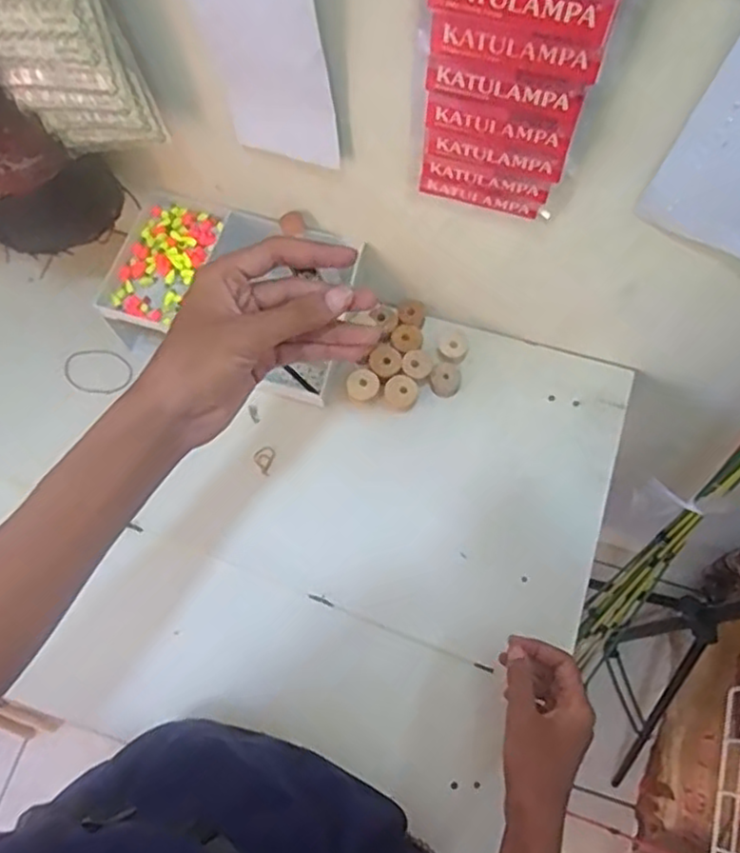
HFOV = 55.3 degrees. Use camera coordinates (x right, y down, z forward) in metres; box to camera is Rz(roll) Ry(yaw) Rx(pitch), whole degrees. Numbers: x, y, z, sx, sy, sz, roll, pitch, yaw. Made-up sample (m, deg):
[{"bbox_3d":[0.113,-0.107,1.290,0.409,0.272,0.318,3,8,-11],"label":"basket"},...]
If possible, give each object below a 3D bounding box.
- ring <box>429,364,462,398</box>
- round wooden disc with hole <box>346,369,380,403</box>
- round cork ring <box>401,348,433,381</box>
[{"bbox_3d":[0.080,-0.049,0.744,0.031,0.017,0.035,38,75,14],"label":"ring"},{"bbox_3d":[-0.008,-0.042,0.735,0.033,0.016,0.031,-1,70,1],"label":"round wooden disc with hole"},{"bbox_3d":[0.050,-0.065,0.743,0.034,0.010,0.032,-1,70,1],"label":"round cork ring"}]

